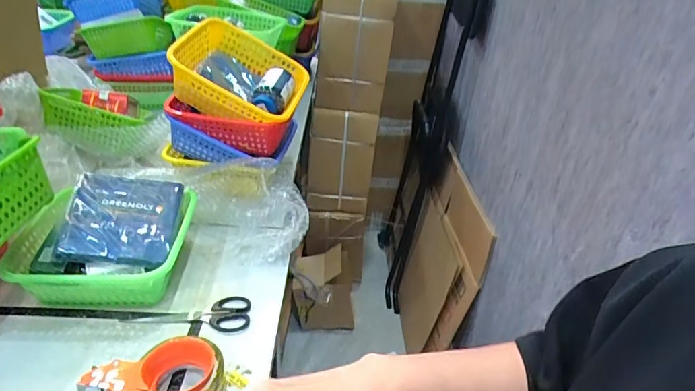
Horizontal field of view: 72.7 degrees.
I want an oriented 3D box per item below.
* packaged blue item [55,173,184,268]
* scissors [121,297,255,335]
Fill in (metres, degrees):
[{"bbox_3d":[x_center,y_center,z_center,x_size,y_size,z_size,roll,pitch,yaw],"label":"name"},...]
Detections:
[{"bbox_3d":[-0.330,0.029,0.696,0.145,0.021,0.167,9,39,-18],"label":"packaged blue item"},{"bbox_3d":[-0.223,0.164,0.679,0.169,0.005,0.064,6,33,4],"label":"scissors"}]

